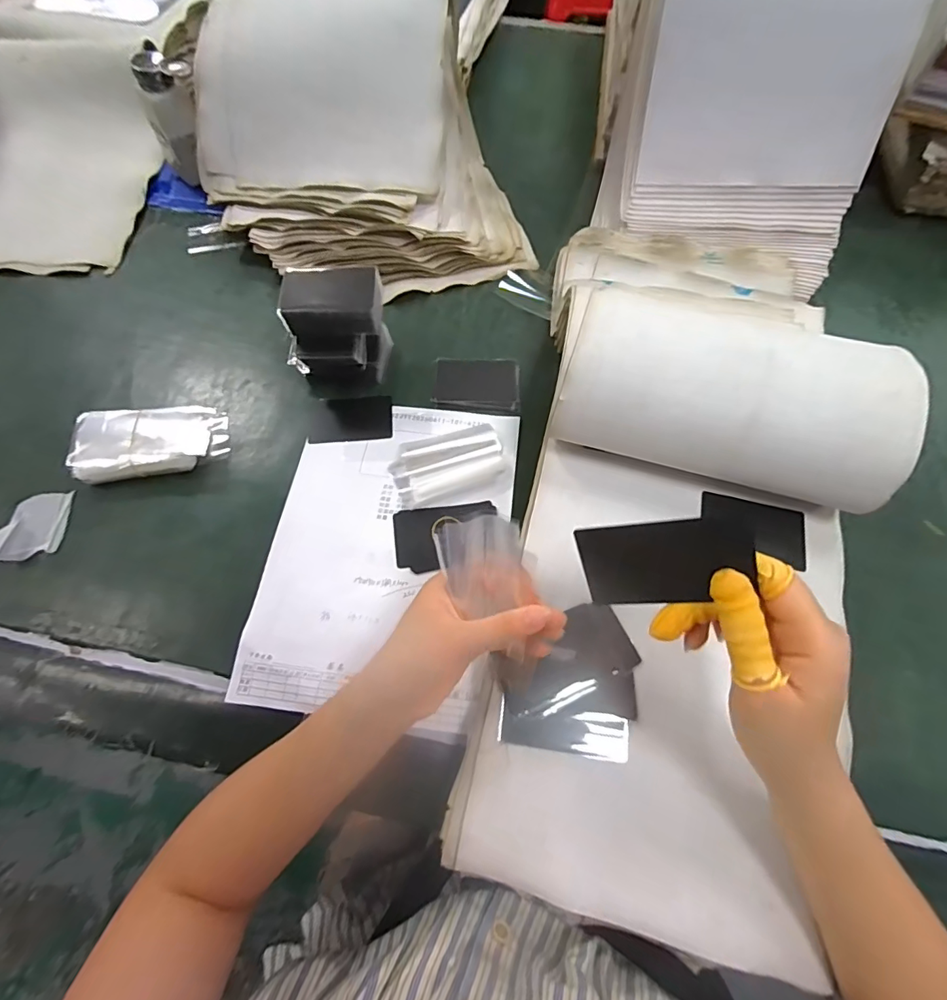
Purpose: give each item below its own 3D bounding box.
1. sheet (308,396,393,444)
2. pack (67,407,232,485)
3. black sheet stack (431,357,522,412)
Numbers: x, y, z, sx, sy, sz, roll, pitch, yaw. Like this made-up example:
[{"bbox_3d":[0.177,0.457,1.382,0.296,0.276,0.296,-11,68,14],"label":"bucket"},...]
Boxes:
[{"bbox_3d":[-0.126,-0.084,0.498,0.082,0.008,0.056,-4,66,-2],"label":"sheet"},{"bbox_3d":[-0.310,-0.055,0.462,0.130,0.033,0.070,-9,66,-4],"label":"pack"},{"bbox_3d":[0.004,-0.127,0.520,0.091,0.004,0.065,5,66,2],"label":"black sheet stack"}]

